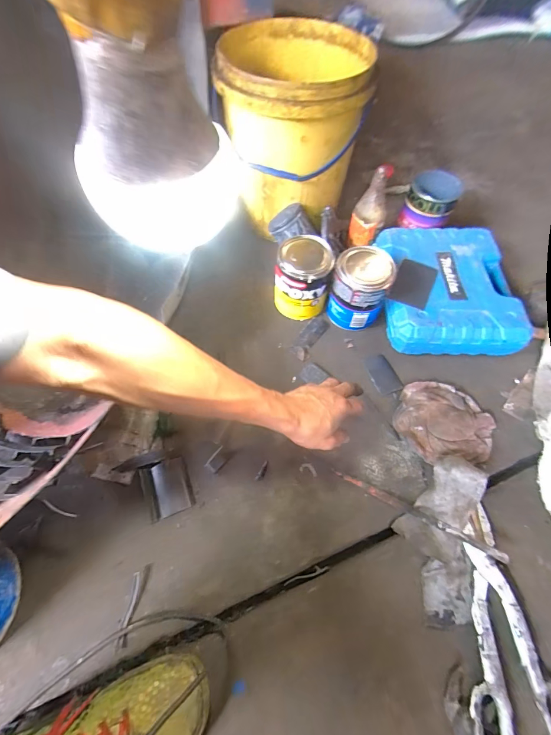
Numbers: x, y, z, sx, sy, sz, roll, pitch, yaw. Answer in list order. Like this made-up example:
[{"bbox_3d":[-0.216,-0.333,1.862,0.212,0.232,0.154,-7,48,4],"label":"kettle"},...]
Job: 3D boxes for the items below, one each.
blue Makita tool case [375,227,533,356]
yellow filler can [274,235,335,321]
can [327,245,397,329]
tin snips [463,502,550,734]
[{"bbox_3d":[0.331,-0.154,0.662,0.241,0.087,0.275,1,61,0],"label":"blue Makita tool case"},{"bbox_3d":[0.051,-0.168,0.639,0.096,0.127,0.094,0,61,0],"label":"yellow filler can"},{"bbox_3d":[0.156,-0.143,0.628,0.098,0.129,0.101,0,61,0],"label":"can"},{"bbox_3d":[0.295,0.325,0.425,0.133,0.024,0.263,3,61,1],"label":"tin snips"}]

